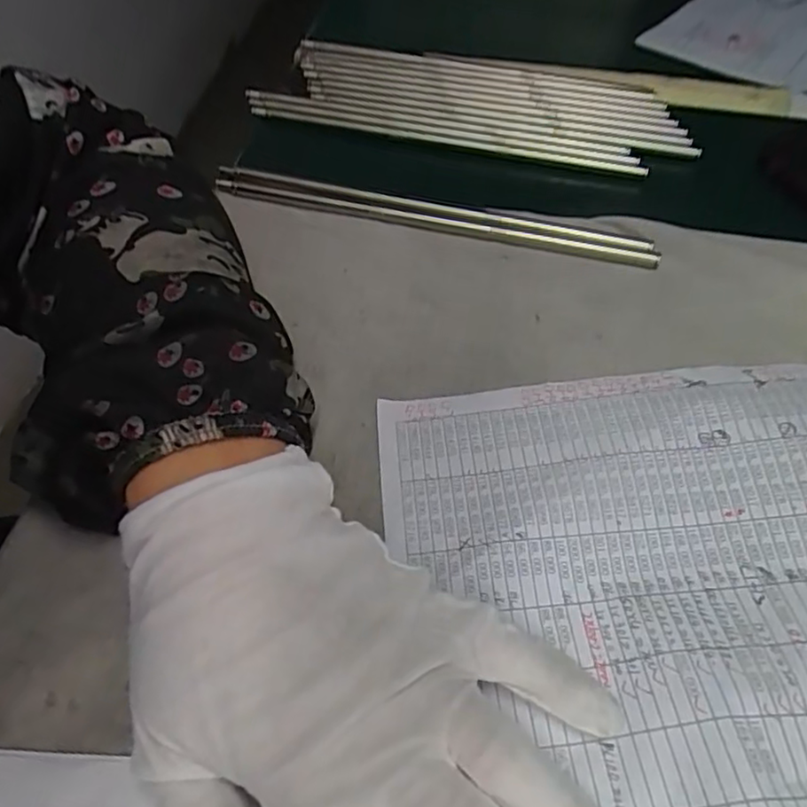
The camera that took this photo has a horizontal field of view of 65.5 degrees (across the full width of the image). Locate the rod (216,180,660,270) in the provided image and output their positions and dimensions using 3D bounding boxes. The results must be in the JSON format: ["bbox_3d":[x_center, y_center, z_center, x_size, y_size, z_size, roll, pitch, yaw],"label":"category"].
[{"bbox_3d":[0.013,-0.093,0.319,0.225,0.008,0.009,11,56,9],"label":"rod"}]

